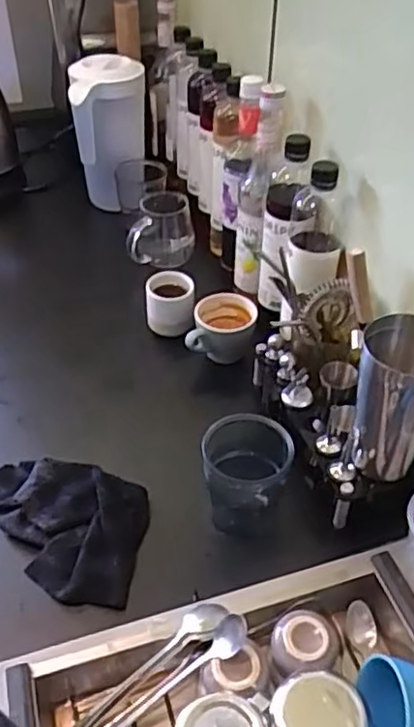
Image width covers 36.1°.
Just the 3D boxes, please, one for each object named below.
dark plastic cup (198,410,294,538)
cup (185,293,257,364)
[{"bbox_3d":[0.038,0.118,0.665,0.082,0.124,0.077,1,42,-1],"label":"dark plastic cup"},{"bbox_3d":[0.017,-0.039,0.869,0.095,0.081,0.076,-3,42,-4],"label":"cup"}]

